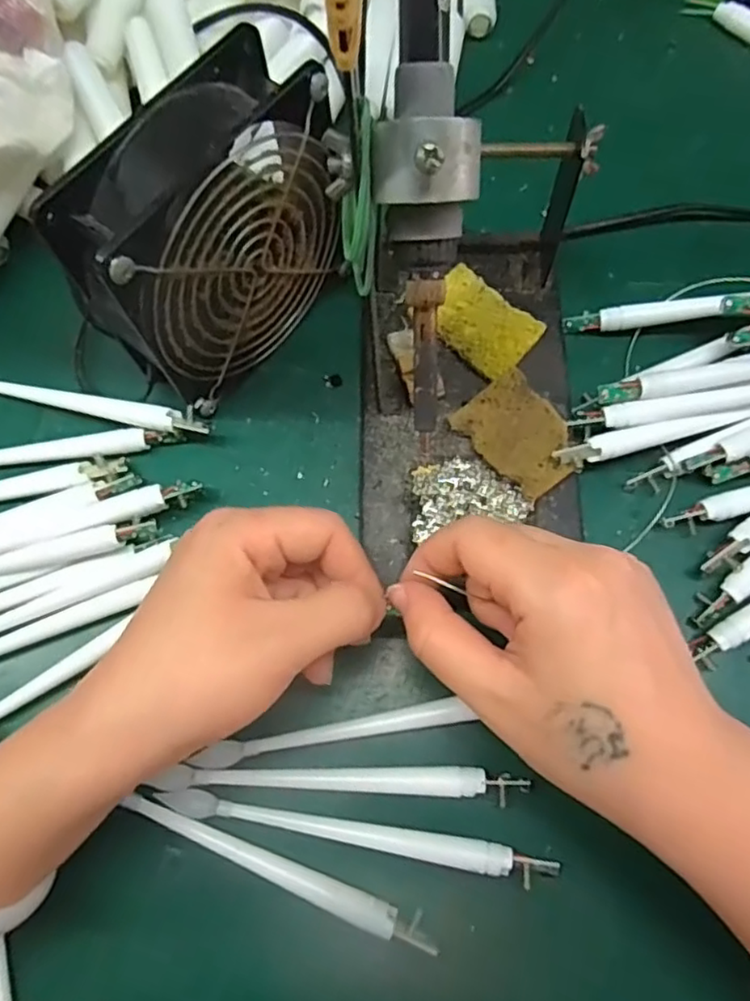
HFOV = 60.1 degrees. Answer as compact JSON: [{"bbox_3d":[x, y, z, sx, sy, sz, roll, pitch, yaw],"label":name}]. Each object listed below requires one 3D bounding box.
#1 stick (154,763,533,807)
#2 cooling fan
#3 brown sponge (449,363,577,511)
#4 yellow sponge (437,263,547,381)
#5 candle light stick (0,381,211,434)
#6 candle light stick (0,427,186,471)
[{"bbox_3d":[-0.013,0.115,0.268,0.144,0.010,0.013,2,73,2],"label":"stick"},{"bbox_3d":[-0.069,-0.109,0.280,0.046,0.116,0.120,41,78,13],"label":"cooling fan"},{"bbox_3d":[0.067,-0.030,0.299,0.039,0.007,0.055,-37,75,-9],"label":"brown sponge"},{"bbox_3d":[0.051,-0.087,0.320,0.055,0.006,0.039,39,78,12],"label":"yellow sponge"},{"bbox_3d":[-0.153,-0.049,0.320,0.151,0.015,0.011,12,74,5],"label":"candle light stick"},{"bbox_3d":[-0.174,-0.025,0.319,0.154,0.010,0.019,-5,73,0],"label":"candle light stick"}]

